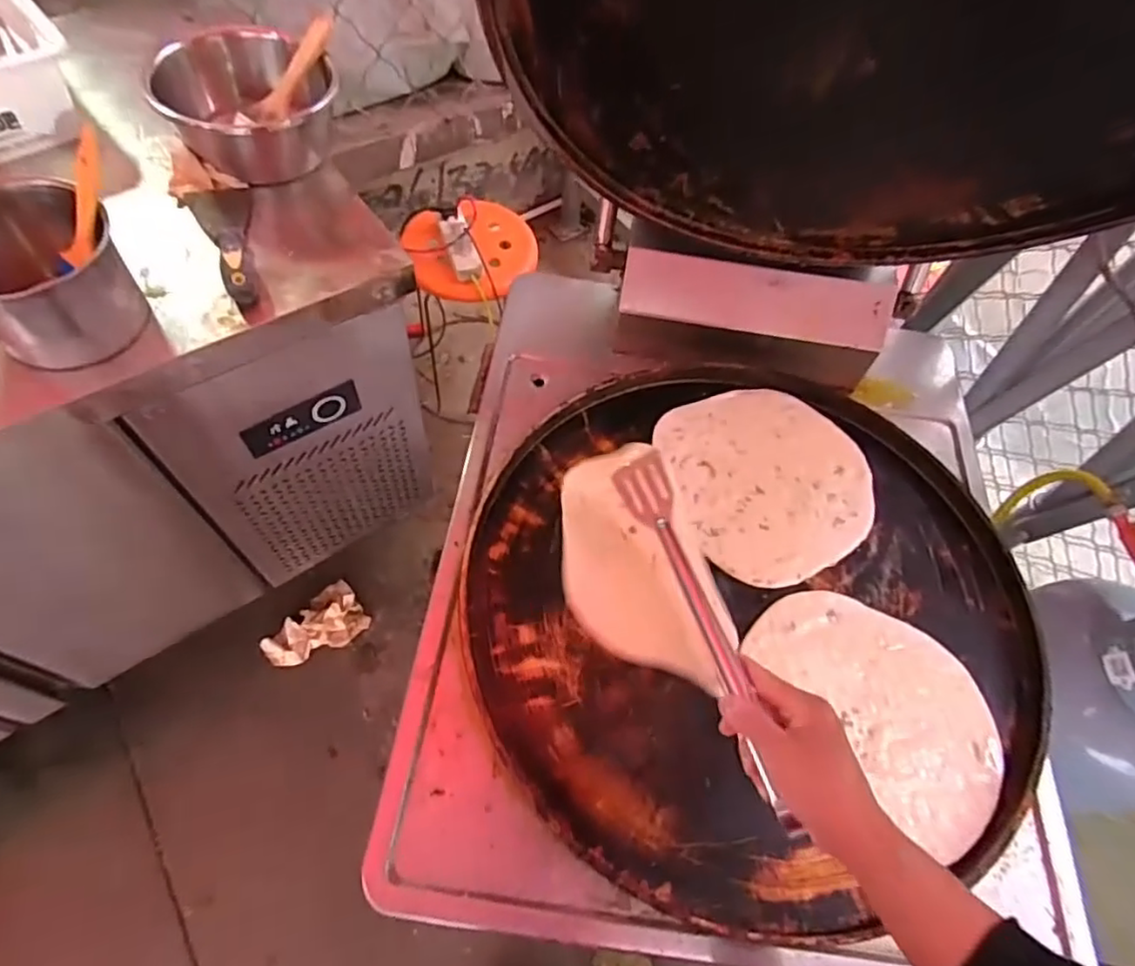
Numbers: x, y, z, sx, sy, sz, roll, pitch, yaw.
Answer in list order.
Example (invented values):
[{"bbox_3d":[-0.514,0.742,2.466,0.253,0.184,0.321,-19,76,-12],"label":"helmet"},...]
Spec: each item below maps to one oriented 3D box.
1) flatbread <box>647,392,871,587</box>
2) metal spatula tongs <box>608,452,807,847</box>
[{"bbox_3d":[0.235,-0.008,0.726,0.218,0.010,0.231,-15,62,-12],"label":"flatbread"},{"bbox_3d":[0.104,0.108,0.480,0.036,0.025,0.293,-15,65,-12],"label":"metal spatula tongs"}]

